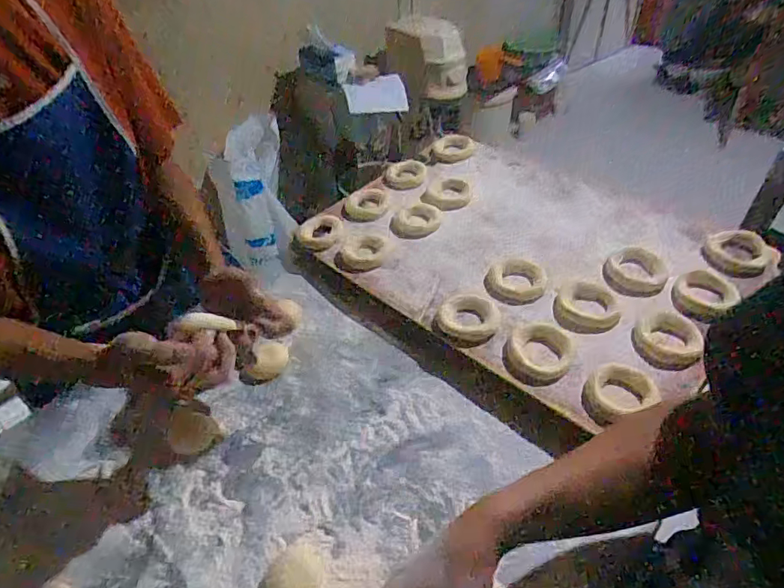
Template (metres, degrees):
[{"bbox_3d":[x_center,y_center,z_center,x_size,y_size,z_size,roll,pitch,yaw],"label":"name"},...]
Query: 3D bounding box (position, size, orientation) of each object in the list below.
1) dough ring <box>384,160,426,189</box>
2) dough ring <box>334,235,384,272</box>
[{"bbox_3d":[0.023,-0.210,0.884,0.071,0.014,0.075,-2,44,2],"label":"dough ring"},{"bbox_3d":[-0.047,-0.061,0.750,0.067,0.012,0.073,-2,44,2],"label":"dough ring"}]

